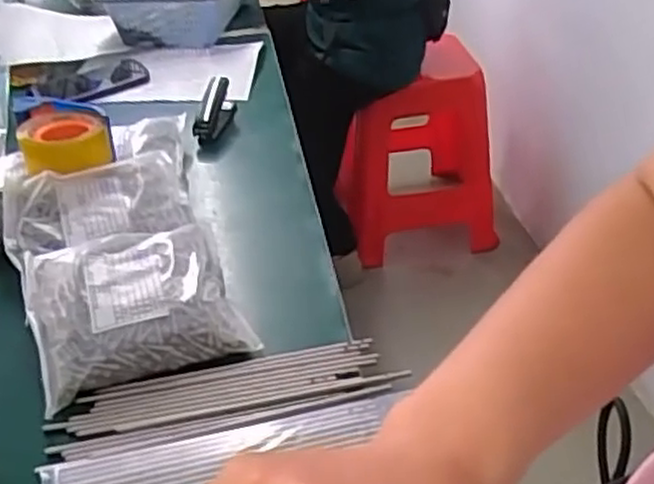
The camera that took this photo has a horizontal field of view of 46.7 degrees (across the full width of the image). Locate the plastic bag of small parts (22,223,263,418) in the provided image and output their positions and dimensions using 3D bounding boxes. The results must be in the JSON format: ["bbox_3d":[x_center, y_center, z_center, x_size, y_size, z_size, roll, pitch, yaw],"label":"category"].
[{"bbox_3d":[-0.187,0.056,0.733,0.192,0.047,0.180,-15,40,-16],"label":"plastic bag of small parts"}]

